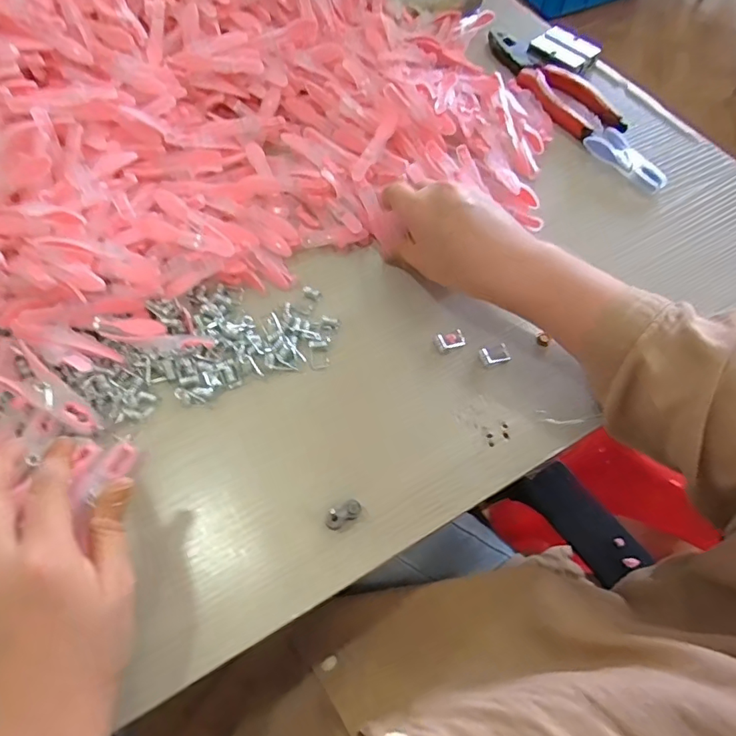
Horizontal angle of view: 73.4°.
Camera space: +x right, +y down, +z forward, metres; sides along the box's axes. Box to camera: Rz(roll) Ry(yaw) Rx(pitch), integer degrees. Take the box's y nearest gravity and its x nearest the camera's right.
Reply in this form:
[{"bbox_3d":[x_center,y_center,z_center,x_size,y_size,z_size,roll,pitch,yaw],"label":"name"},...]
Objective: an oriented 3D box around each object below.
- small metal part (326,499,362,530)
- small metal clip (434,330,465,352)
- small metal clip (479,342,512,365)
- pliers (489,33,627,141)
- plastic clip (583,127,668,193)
[{"bbox_3d":[-0.015,0.095,0.318,0.024,0.018,0.012,-24,65,-10],"label":"small metal part"},{"bbox_3d":[0.063,-0.022,0.376,0.022,0.004,0.014,-15,64,-6],"label":"small metal clip"},{"bbox_3d":[0.095,-0.010,0.369,0.022,0.004,0.014,-14,66,-7],"label":"small metal clip"},{"bbox_3d":[0.188,-0.300,0.516,0.055,0.020,0.187,-25,65,-11],"label":"pliers"},{"bbox_3d":[0.238,-0.191,0.455,0.037,0.013,0.082,-27,66,-11],"label":"plastic clip"}]

